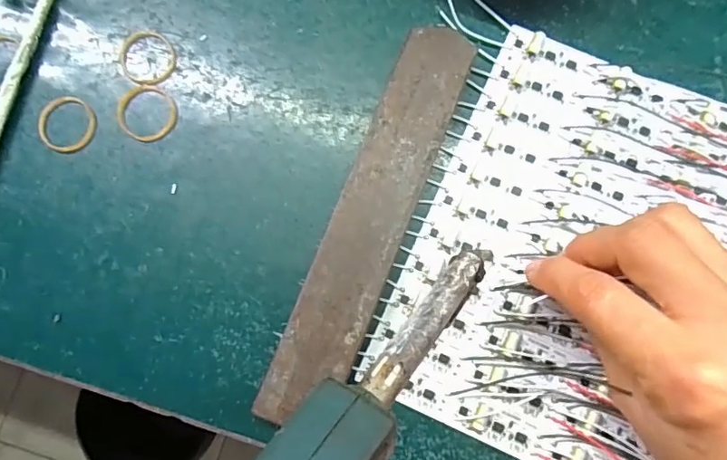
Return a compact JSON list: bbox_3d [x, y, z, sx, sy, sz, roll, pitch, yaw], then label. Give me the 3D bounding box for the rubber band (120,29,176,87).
[{"bbox_3d":[-0.112,-0.089,0.268,0.030,0.004,0.029,0,82,2],"label":"rubber band"}]

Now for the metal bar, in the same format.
[{"bbox_3d":[0.004,-0.004,0.250,0.034,0.018,0.193,22,84,5],"label":"metal bar"}]

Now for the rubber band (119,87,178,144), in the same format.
[{"bbox_3d":[-0.110,-0.060,0.265,0.029,0.004,0.028,0,82,2],"label":"rubber band"}]

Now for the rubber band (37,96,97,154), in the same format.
[{"bbox_3d":[-0.152,-0.054,0.267,0.030,0.004,0.029,0,82,2],"label":"rubber band"}]

